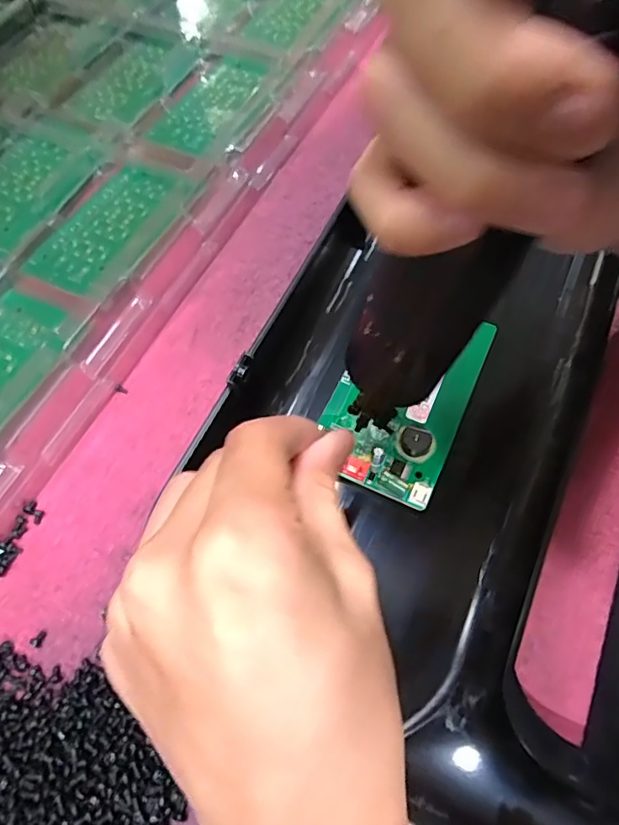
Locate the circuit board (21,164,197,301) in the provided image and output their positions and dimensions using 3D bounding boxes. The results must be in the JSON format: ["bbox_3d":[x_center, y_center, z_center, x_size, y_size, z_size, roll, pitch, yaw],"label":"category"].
[{"bbox_3d":[-0.111,-0.106,0.303,0.058,0.008,0.095,31,66,18],"label":"circuit board"}]

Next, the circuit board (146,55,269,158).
[{"bbox_3d":[-0.065,-0.208,0.358,0.050,0.005,0.103,20,63,10],"label":"circuit board"}]

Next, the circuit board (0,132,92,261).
[{"bbox_3d":[-0.174,-0.130,0.319,0.064,0.004,0.087,25,64,15],"label":"circuit board"}]

